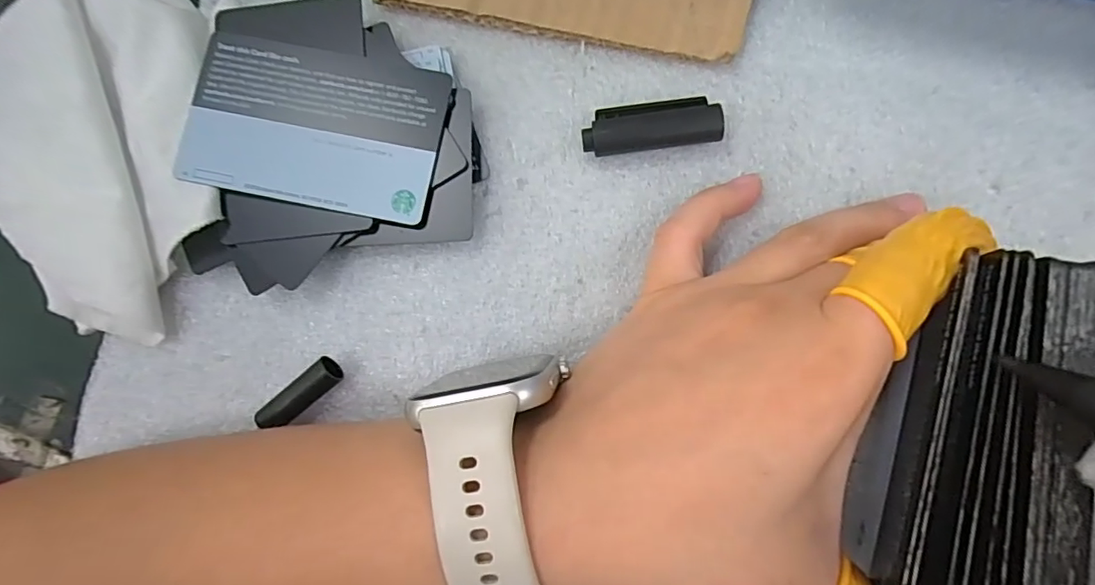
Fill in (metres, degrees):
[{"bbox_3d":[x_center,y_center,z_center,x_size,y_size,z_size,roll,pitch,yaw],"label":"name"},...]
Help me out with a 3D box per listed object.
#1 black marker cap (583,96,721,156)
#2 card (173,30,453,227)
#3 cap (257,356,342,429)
[{"bbox_3d":[0.034,-0.055,0.184,0.045,0.011,0.018,-8,84,5],"label":"black marker cap"},{"bbox_3d":[-0.077,-0.055,0.184,0.082,0.004,0.053,10,82,1],"label":"card"},{"bbox_3d":[-0.081,0.034,0.183,0.029,0.010,0.009,-39,82,-1],"label":"cap"}]

